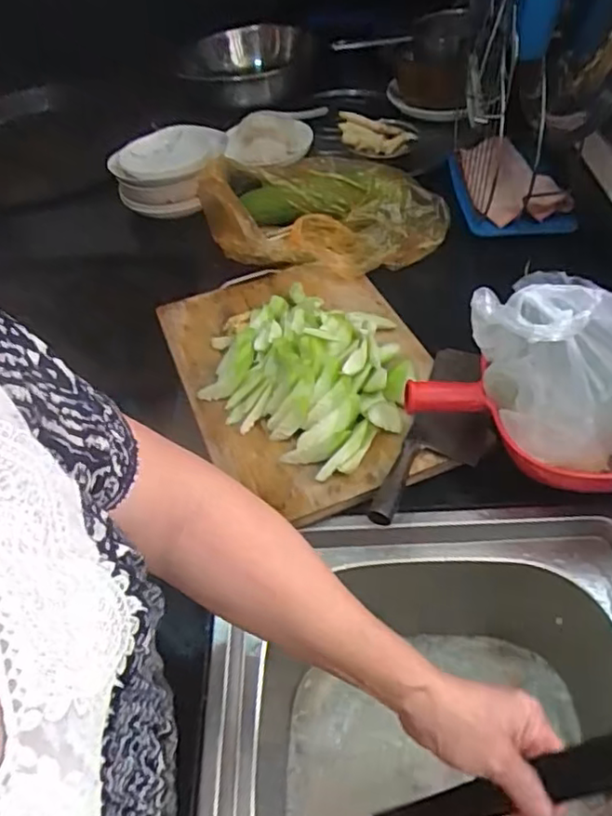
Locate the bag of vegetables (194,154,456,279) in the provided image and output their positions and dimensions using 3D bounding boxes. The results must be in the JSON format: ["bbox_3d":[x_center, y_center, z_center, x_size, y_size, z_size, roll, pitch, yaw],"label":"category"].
[{"bbox_3d":[0.024,-0.282,0.886,0.326,0.100,0.171,8,48,12],"label":"bag of vegetables"}]

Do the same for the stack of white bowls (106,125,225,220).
[{"bbox_3d":[-0.212,-0.378,0.990,0.169,0.078,0.204,-3,46,3],"label":"stack of white bowls"}]

